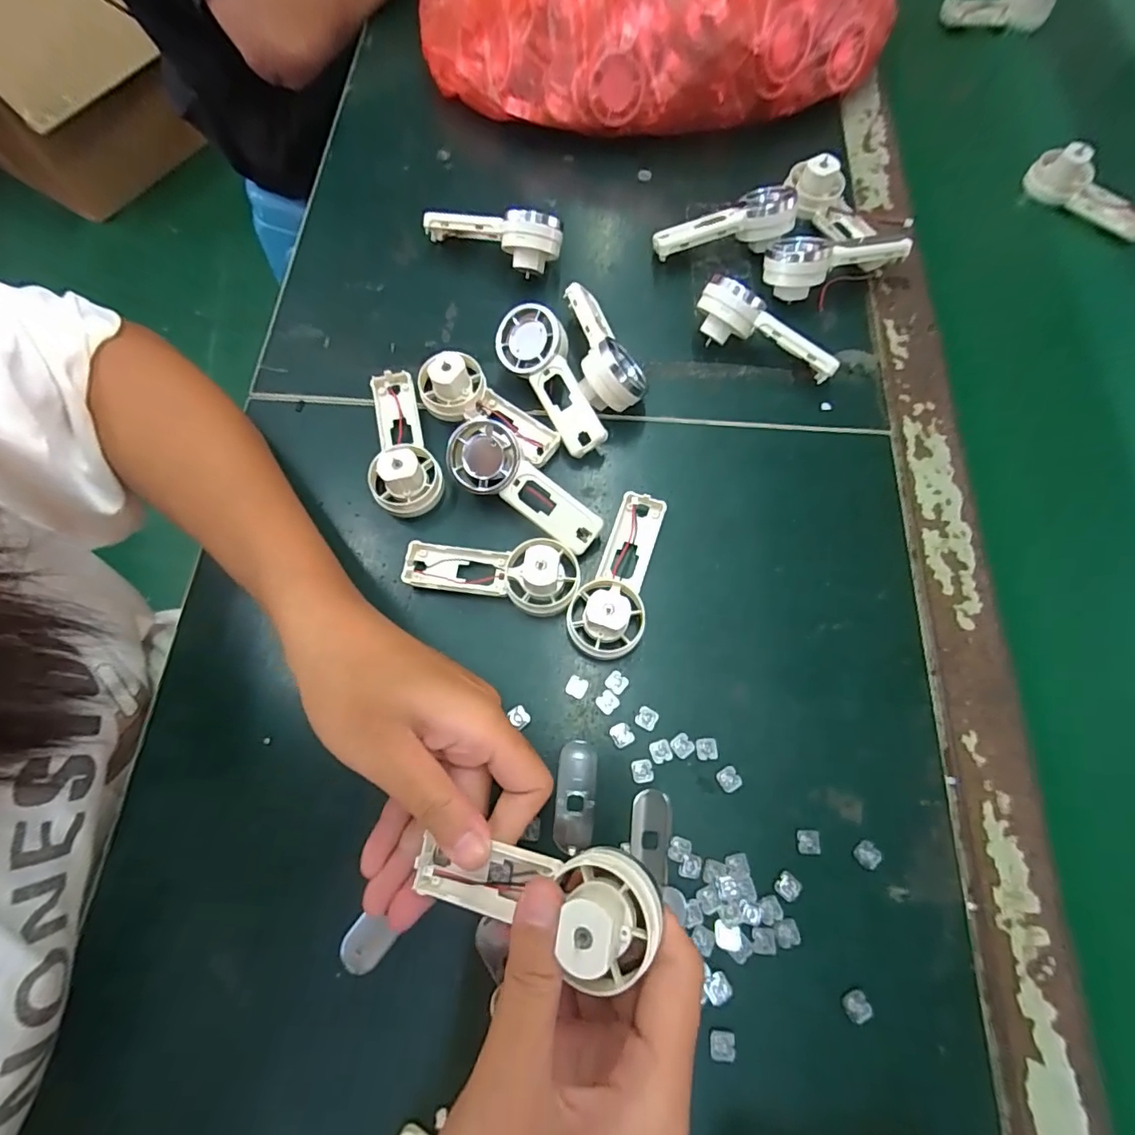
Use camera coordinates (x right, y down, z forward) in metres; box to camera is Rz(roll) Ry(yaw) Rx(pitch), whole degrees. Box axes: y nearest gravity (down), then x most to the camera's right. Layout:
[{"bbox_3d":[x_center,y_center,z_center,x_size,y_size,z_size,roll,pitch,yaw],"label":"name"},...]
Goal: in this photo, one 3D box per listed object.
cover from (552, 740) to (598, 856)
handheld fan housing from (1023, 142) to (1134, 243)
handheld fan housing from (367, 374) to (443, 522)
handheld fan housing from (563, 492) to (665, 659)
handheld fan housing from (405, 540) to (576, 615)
[{"bbox_3d":[0.004,0.110,0.261,0.019,0.004,0.049,5,70,2],"label":"cover"},{"bbox_3d":[0.385,-0.274,0.391,0.092,0.032,0.019,36,73,12],"label":"handheld fan housing"},{"bbox_3d":[-0.099,-0.075,0.310,0.039,0.029,0.092,-16,70,-6],"label":"handheld fan housing"},{"bbox_3d":[0.031,0.003,0.284,0.037,0.028,0.092,23,71,8],"label":"handheld fan housing"},{"bbox_3d":[-0.041,0.004,0.284,0.092,0.030,0.037,2,69,1],"label":"handheld fan housing"}]

